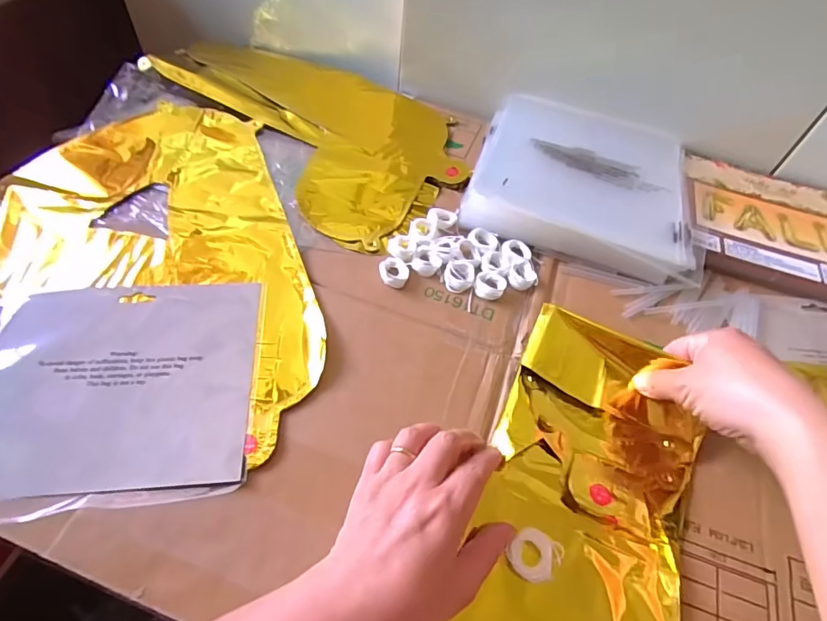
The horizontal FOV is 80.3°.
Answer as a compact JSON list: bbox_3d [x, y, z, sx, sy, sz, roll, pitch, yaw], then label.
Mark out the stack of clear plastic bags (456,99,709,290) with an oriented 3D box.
[{"bbox_3d":[0.181,-0.145,0.517,0.218,0.030,0.238,16,56,6],"label":"stack of clear plastic bags"}]

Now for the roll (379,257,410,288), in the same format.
[{"bbox_3d":[-0.017,-0.035,0.434,0.026,0.011,0.029,3,55,-3],"label":"roll"}]

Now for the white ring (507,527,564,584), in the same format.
[{"bbox_3d":[0.079,0.158,0.317,0.030,0.006,0.031,33,59,17],"label":"white ring"}]

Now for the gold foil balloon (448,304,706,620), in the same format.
[{"bbox_3d":[0.107,0.146,0.320,0.137,0.037,0.304,22,59,10],"label":"gold foil balloon"}]

